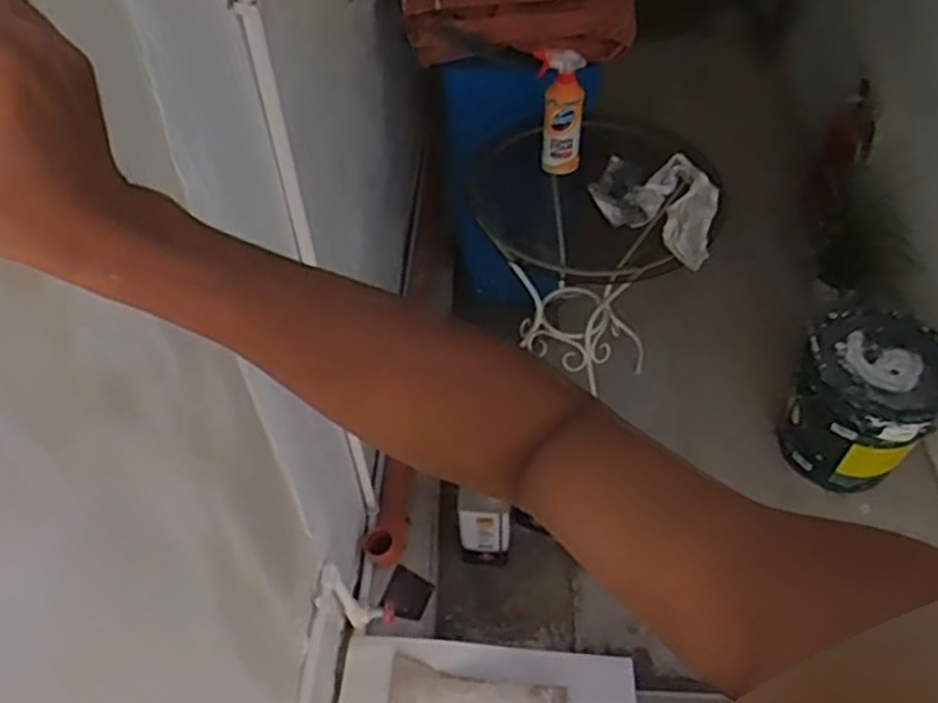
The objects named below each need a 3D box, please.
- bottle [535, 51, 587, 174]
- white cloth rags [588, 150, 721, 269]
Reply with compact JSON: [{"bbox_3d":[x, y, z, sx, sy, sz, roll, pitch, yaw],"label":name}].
[{"bbox_3d":[0.168,-0.434,1.457,0.088,0.250,0.059,3,50,6],"label":"bottle"},{"bbox_3d":[0.334,-0.265,1.437,0.227,0.051,0.253,12,52,13],"label":"white cloth rags"}]

